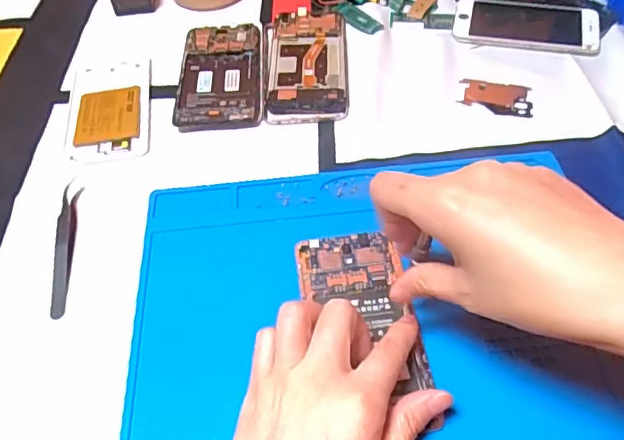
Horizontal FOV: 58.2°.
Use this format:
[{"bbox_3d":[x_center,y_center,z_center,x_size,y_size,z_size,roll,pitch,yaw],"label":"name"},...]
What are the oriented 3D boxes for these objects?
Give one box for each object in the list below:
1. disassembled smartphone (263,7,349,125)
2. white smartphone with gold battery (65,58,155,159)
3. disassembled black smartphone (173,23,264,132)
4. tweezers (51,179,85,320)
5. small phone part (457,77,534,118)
[{"bbox_3d":[-0.005,-0.150,0.528,0.078,0.012,0.156,-4,51,1],"label":"disassembled smartphone"},{"bbox_3d":[-0.181,-0.104,0.505,0.069,0.006,0.134,-10,52,-4],"label":"white smartphone with gold battery"},{"bbox_3d":[-0.084,-0.136,0.522,0.074,0.012,0.143,-5,51,0],"label":"disassembled black smartphone"},{"bbox_3d":[-0.180,0.019,0.408,0.011,0.016,0.110,-8,51,-3],"label":"tweezers"},{"bbox_3d":[0.163,-0.110,0.496,0.062,0.004,0.047,11,53,12],"label":"small phone part"}]

